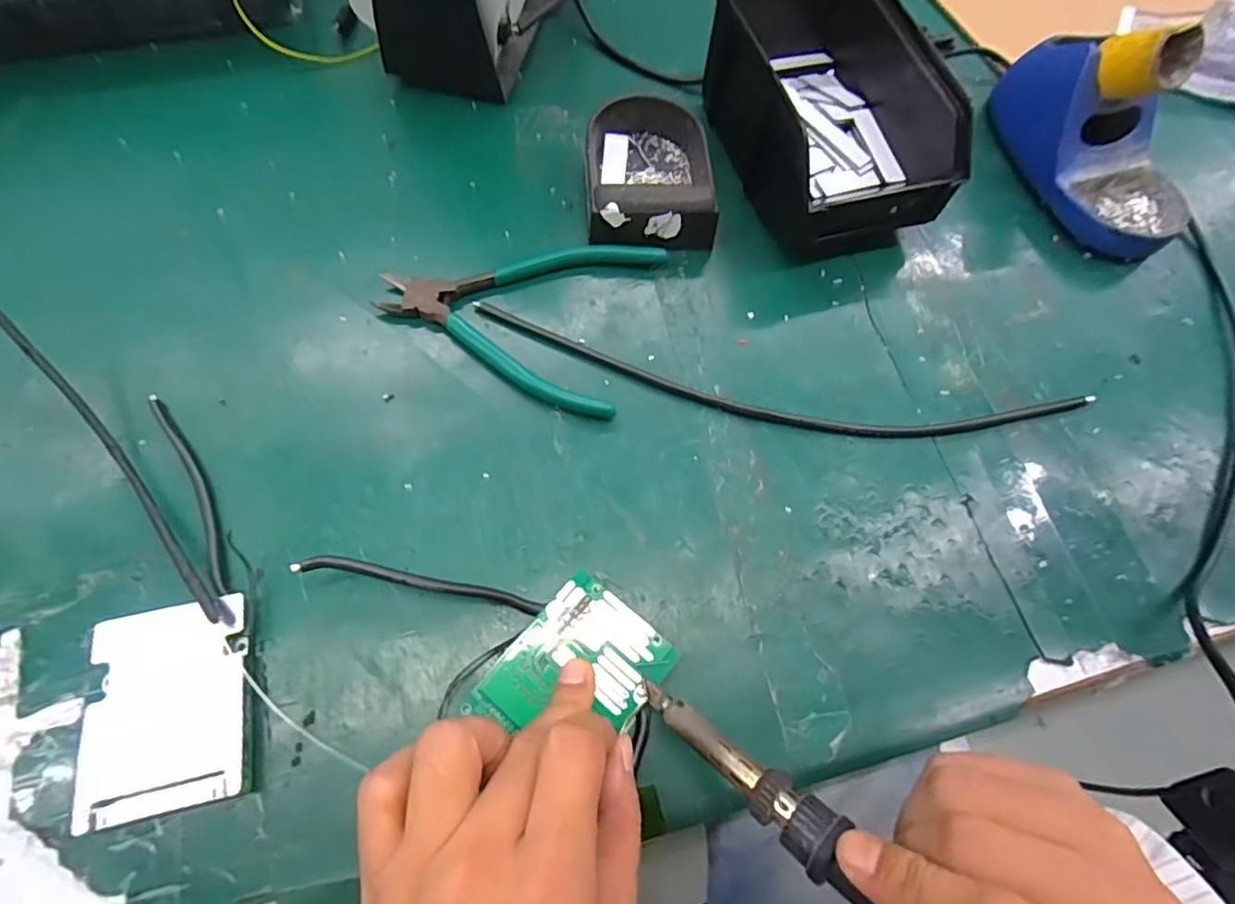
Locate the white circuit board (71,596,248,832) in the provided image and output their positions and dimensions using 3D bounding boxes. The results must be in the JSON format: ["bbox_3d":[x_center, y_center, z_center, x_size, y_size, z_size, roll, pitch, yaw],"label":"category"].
[{"bbox_3d":[-0.189,0.105,0.252,0.062,0.011,0.083,-12,69,-8],"label":"white circuit board"}]

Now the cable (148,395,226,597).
[{"bbox_3d":[-0.205,0.017,0.291,0.010,0.009,0.117,-29,72,-13],"label":"cable"}]

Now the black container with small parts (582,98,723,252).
[{"bbox_3d":[0.019,-0.176,0.371,0.074,0.037,0.107,-1,68,-4],"label":"black container with small parts"}]

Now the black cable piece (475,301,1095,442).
[{"bbox_3d":[0.088,-0.034,0.331,0.341,0.004,0.049,10,68,1],"label":"black cable piece"}]

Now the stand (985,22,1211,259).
[{"bbox_3d":[0.318,-0.210,0.380,0.080,0.085,0.155,-21,71,-11],"label":"stand"}]

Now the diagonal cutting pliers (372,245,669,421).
[{"bbox_3d":[-0.056,-0.088,0.342,0.143,0.012,0.112,18,68,4],"label":"diagonal cutting pliers"}]

